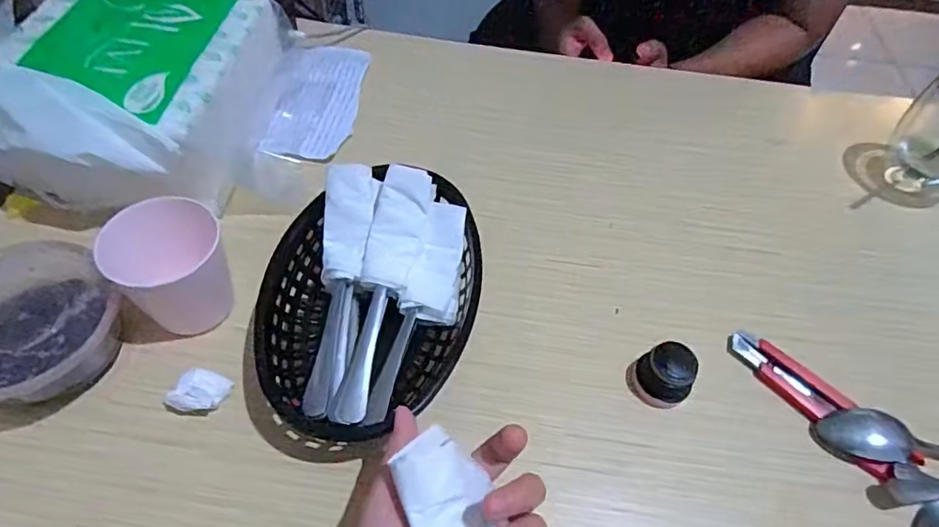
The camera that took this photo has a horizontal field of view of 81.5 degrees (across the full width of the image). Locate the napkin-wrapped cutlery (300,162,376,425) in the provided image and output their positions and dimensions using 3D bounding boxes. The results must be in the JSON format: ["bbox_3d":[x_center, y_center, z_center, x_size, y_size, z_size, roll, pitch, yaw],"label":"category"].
[{"bbox_3d":[-0.098,0.013,0.399,0.033,0.019,0.188,5,67,-1],"label":"napkin-wrapped cutlery"}]

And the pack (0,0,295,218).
[{"bbox_3d":[-0.281,-0.152,0.474,0.173,0.118,0.224,6,54,1],"label":"pack"}]

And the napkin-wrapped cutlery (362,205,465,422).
[{"bbox_3d":[-0.035,0.030,0.394,0.033,0.029,0.174,14,54,6],"label":"napkin-wrapped cutlery"}]

